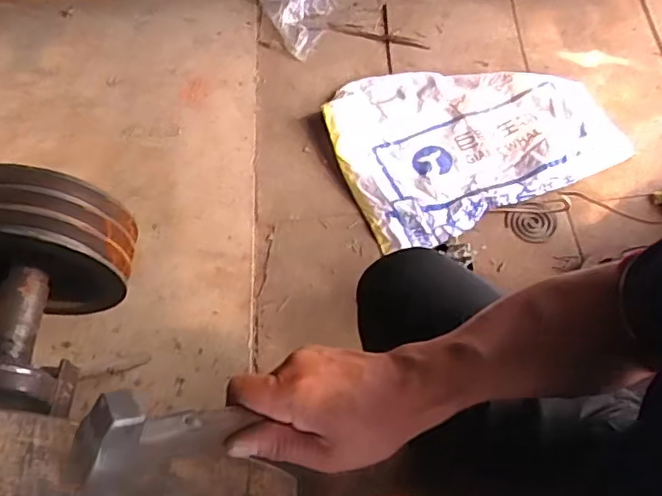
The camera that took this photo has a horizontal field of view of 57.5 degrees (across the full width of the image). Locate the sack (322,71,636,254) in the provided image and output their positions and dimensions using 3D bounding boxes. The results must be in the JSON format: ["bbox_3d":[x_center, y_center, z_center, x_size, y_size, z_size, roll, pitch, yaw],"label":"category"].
[{"bbox_3d":[0.279,-0.247,1.232,0.536,0.039,0.407,-22,65,-6],"label":"sack"}]

